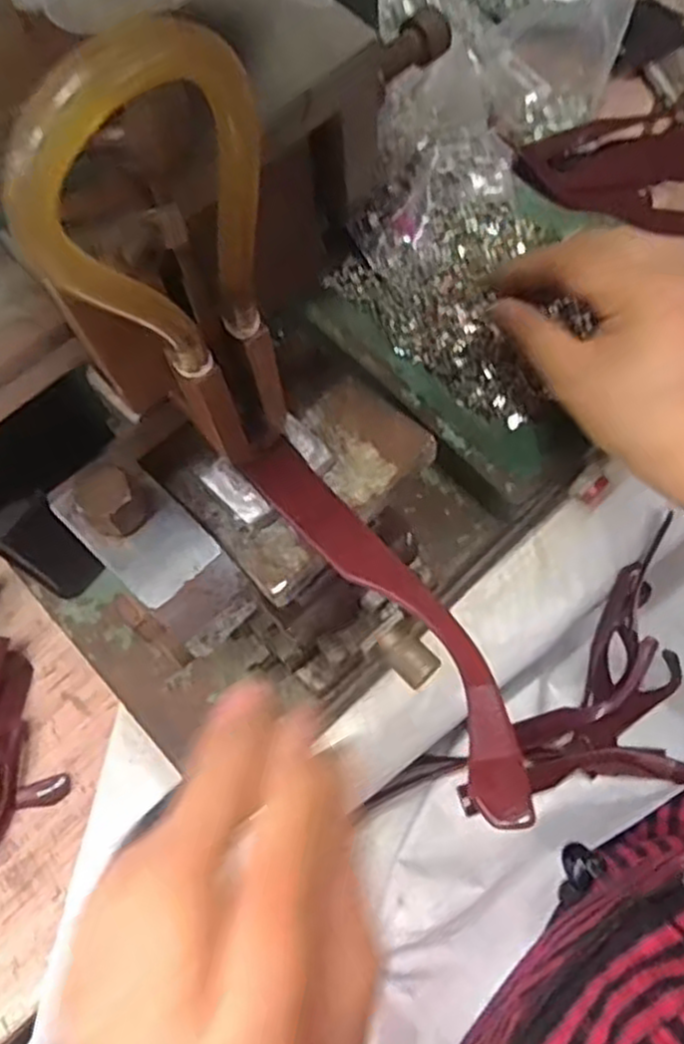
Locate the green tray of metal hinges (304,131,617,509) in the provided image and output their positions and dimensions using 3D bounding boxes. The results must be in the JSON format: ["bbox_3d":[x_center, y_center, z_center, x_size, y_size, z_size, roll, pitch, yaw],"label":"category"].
[{"bbox_3d":[0.084,-0.117,0.405,0.153,0.029,0.175,-40,74,-12],"label":"green tray of metal hinges"}]

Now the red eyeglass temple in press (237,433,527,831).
[{"bbox_3d":[0.013,0.023,0.217,0.024,0.011,0.136,-31,55,-9],"label":"red eyeglass temple in press"}]

